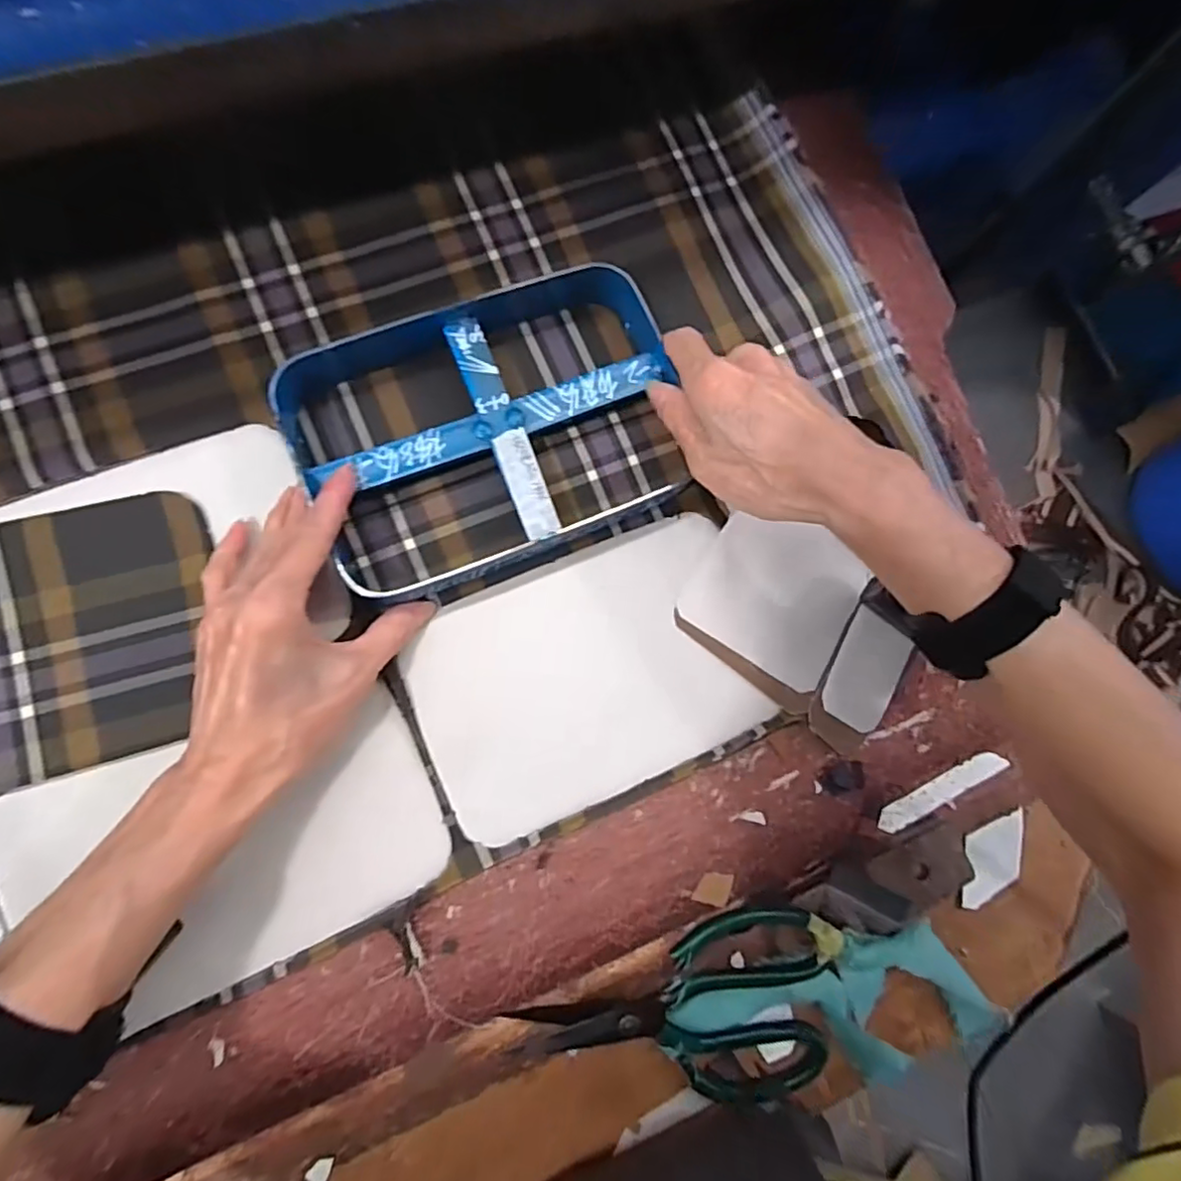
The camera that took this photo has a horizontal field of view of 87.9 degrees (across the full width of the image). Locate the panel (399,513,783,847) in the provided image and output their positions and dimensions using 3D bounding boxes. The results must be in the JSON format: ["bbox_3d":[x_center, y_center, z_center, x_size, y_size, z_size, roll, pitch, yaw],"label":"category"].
[{"bbox_3d":[-0.002,0.048,0.345,0.180,0.010,0.129,-21,85,-7],"label":"panel"}]

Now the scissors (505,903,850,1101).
[{"bbox_3d":[0.051,0.228,0.327,0.170,0.016,0.105,4,91,-8],"label":"scissors"}]

